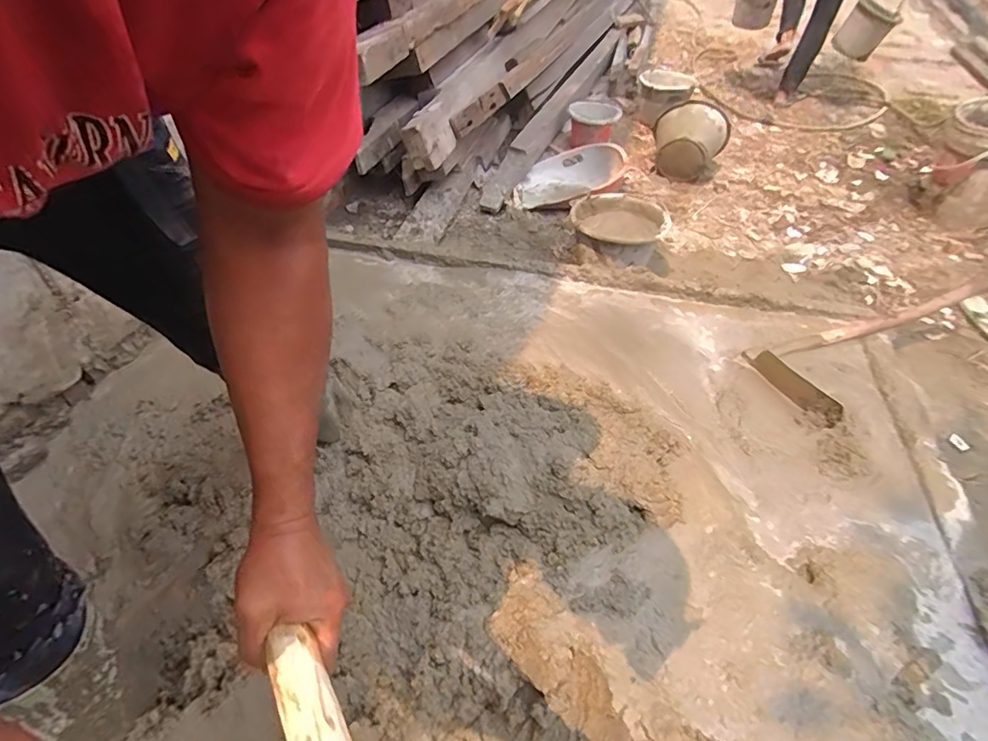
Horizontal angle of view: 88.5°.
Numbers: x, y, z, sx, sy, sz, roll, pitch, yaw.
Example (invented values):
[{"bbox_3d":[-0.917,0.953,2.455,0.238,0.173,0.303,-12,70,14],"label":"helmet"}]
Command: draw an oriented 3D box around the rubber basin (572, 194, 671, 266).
[{"bbox_3d":[0.376,-0.444,1.507,0.284,0.063,0.251,32,50,27],"label":"rubber basin"}]

